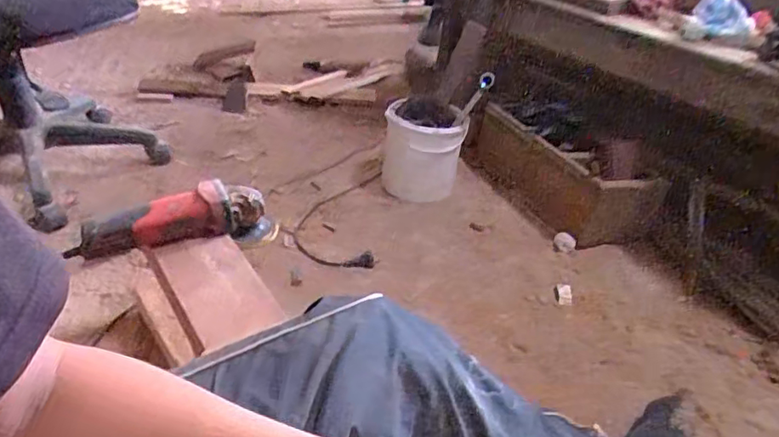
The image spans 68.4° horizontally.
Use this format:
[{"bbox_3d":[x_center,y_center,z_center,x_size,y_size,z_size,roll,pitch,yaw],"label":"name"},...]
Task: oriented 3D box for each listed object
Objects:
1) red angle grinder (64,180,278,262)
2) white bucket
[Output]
[{"bbox_3d":[-0.320,0.004,0.875,0.291,0.097,0.083,-9,37,-21],"label":"red angle grinder"},{"bbox_3d":[0.071,-0.162,1.314,0.157,0.232,0.157,1,34,-7],"label":"white bucket"}]

